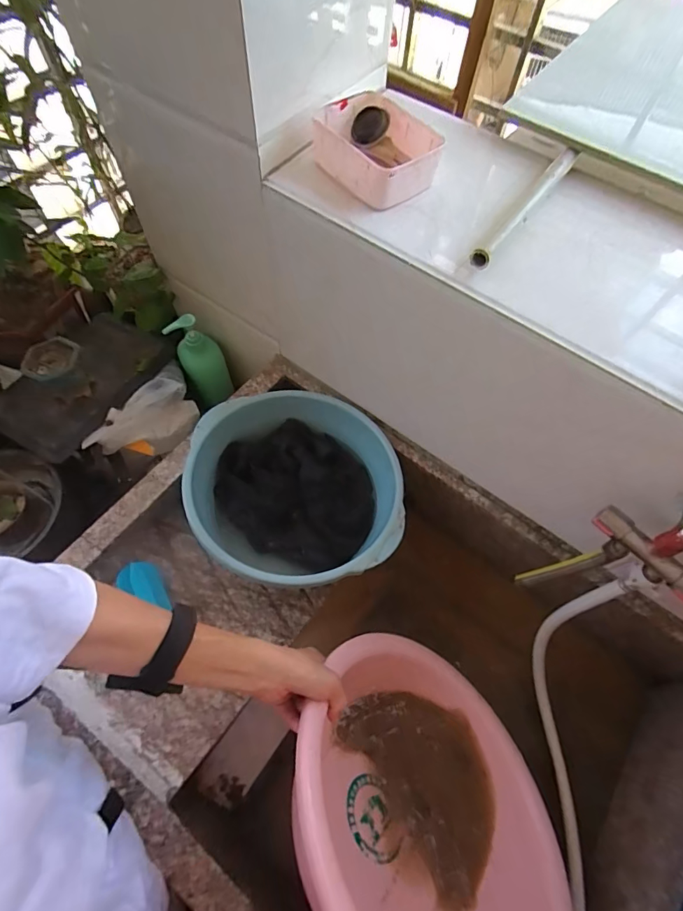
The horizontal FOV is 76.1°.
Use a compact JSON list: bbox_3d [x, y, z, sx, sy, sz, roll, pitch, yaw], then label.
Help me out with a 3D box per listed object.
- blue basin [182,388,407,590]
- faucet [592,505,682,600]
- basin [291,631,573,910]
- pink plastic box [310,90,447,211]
[{"bbox_3d":[-0.067,0.049,0.655,0.293,0.099,0.293,1,64,-2],"label":"blue basin"},{"bbox_3d":[0.328,0.074,0.417,0.062,0.120,0.113,-41,73,-20],"label":"faucet"},{"bbox_3d":[0.081,0.390,0.484,0.340,0.119,0.336,29,31,-19],"label":"basin"},{"bbox_3d":[0.041,-0.330,0.469,0.107,0.047,0.125,-31,69,-17],"label":"pink plastic box"}]

